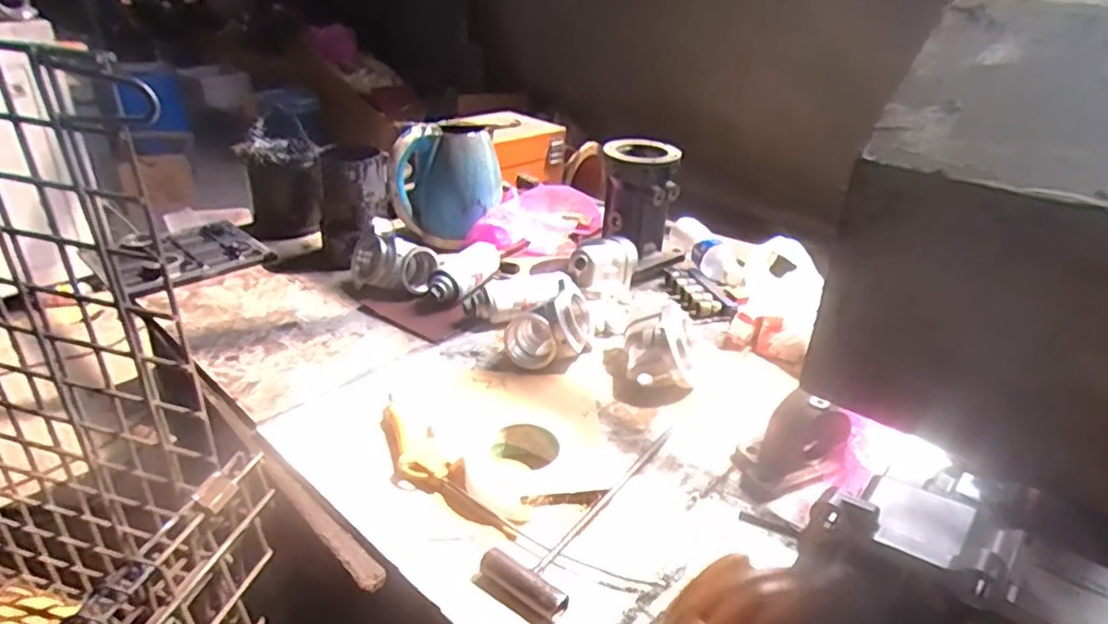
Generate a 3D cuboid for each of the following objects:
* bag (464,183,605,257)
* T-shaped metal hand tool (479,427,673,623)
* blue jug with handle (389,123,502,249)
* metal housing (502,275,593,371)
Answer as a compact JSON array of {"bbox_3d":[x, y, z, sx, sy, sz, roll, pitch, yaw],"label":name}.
[{"bbox_3d":[-0.036,-0.165,1.267,0.256,0.112,0.101,-4,29,-13],"label":"bag"},{"bbox_3d":[0.044,0.186,0.687,0.082,0.027,0.297,19,32,27],"label":"T-shaped metal hand tool"},{"bbox_3d":[-0.194,-0.230,1.236,0.187,0.204,0.153,4,29,1],"label":"blue jug with handle"},{"bbox_3d":[-0.005,0.020,0.923,0.104,0.088,0.112,11,30,13],"label":"metal housing"}]

